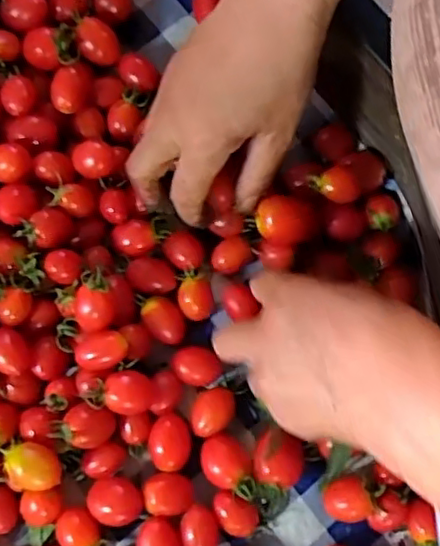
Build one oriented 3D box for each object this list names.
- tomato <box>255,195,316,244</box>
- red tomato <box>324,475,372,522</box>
[{"bbox_3d":[0.039,-0.030,0.383,0.034,0.026,0.028,-10,75,-3],"label":"tomato"},{"bbox_3d":[0.073,0.132,0.370,0.024,0.021,0.024,0,75,0],"label":"red tomato"}]

